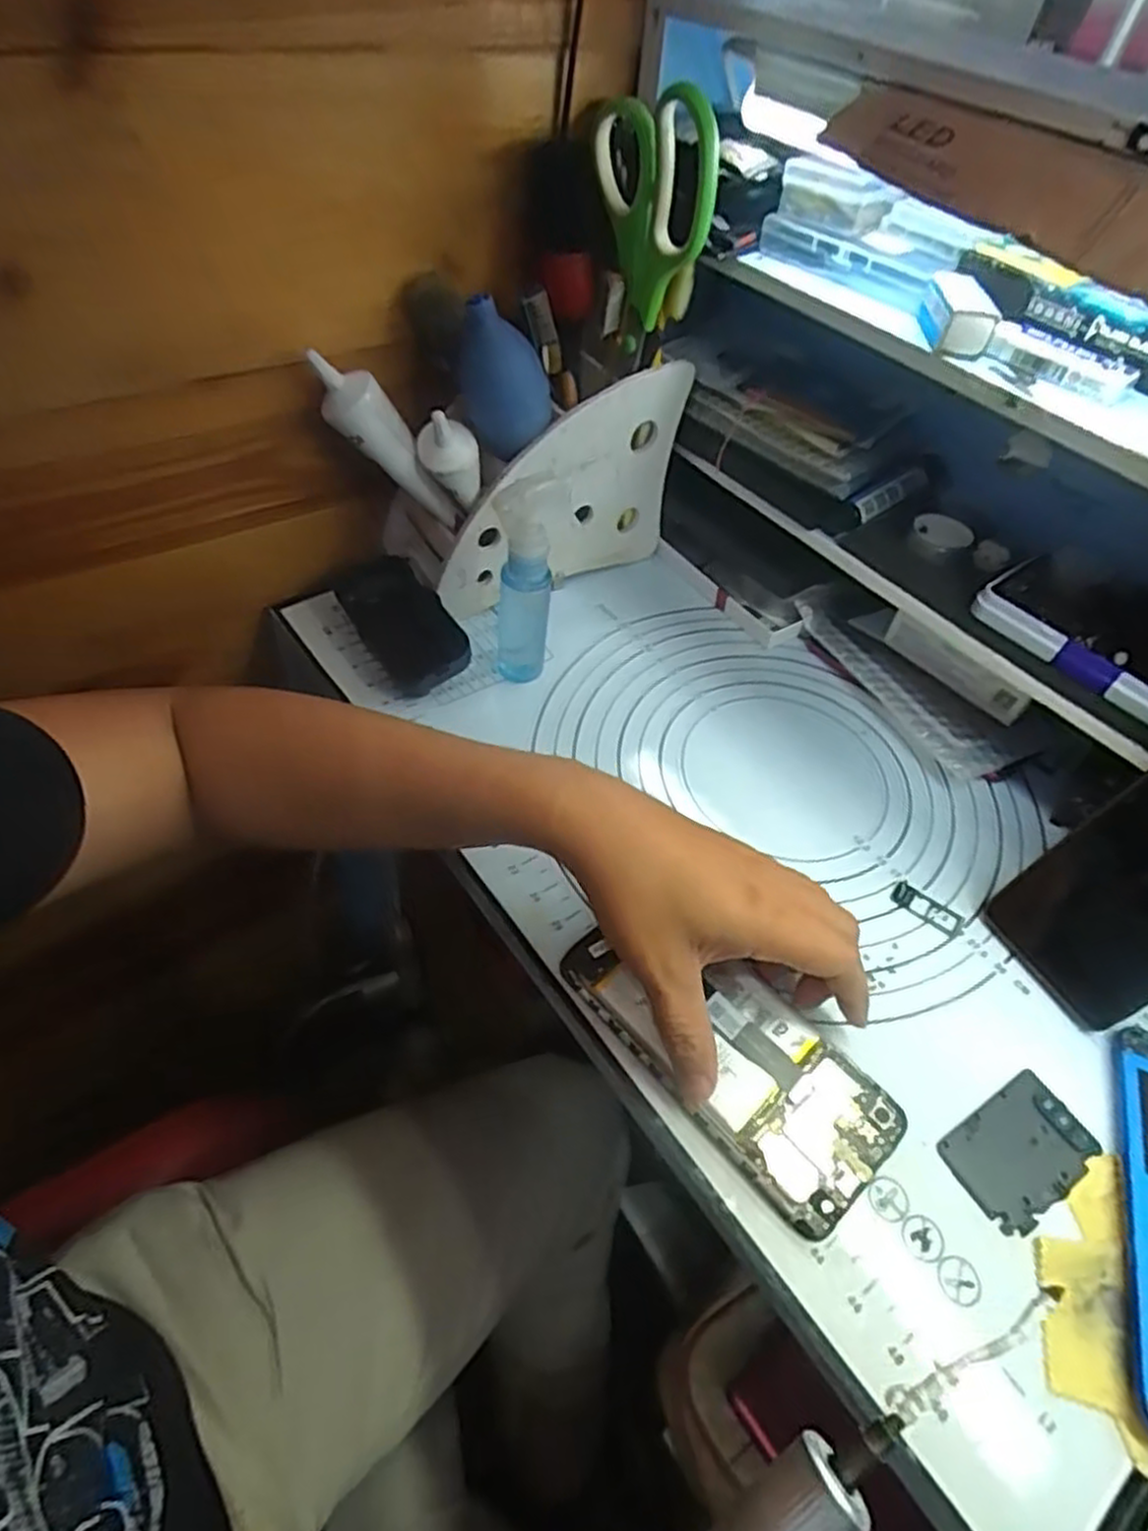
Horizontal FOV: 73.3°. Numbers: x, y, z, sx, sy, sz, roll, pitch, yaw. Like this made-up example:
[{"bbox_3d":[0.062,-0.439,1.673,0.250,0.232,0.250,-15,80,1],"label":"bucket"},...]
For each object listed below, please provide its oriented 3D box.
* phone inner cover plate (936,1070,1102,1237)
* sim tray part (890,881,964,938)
[{"bbox_3d":[0.199,0.170,0.341,0.065,0.004,0.043,-22,58,-23],"label":"phone inner cover plate"},{"bbox_3d":[0.191,0.076,0.415,0.038,0.004,0.014,35,55,19],"label":"sim tray part"}]

